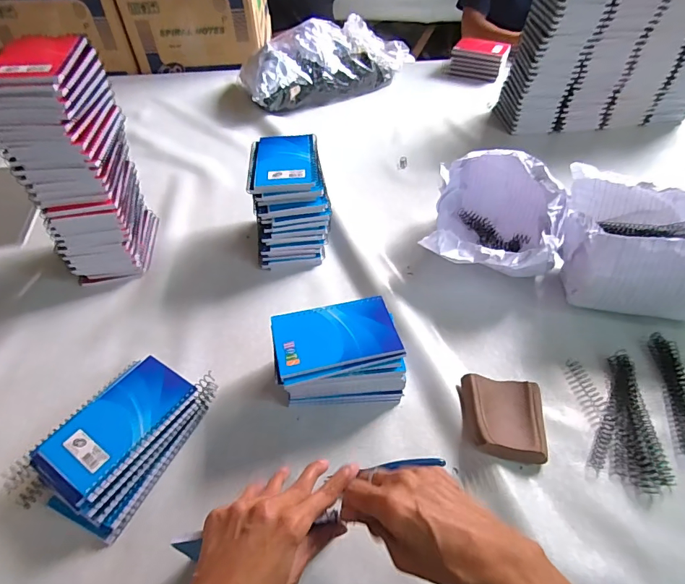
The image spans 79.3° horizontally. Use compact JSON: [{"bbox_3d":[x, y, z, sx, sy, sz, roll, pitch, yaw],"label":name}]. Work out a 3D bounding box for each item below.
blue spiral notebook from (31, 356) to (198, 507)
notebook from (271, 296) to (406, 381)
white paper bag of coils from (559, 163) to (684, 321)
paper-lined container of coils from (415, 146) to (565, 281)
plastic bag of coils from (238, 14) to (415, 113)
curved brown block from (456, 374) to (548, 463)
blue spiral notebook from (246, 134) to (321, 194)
[{"bbox_3d":[-0.226,0.131,0.417,0.085,0.010,0.141,26,53,23],"label":"blue spiral notebook"},{"bbox_3d":[-0.007,0.045,0.447,0.129,0.007,0.083,-11,48,-9],"label":"notebook"},{"bbox_3d":[0.403,-0.072,0.563,0.183,0.125,0.212,13,49,13],"label":"white paper bag of coils"},{"bbox_3d":[0.224,-0.108,0.603,0.178,0.128,0.210,20,51,19],"label":"paper-lined container of coils"},{"bbox_3d":[-0.043,-0.585,1.037,0.443,0.131,0.199,-24,51,-19],"label":"plastic bag of coils"},{"bbox_3d":[0.176,0.137,0.448,0.091,0.028,0.091,4,48,5],"label":"curved brown block"},{"bbox_3d":[-0.083,-0.184,0.581,0.095,0.017,0.121,-5,48,-3],"label":"blue spiral notebook"}]

